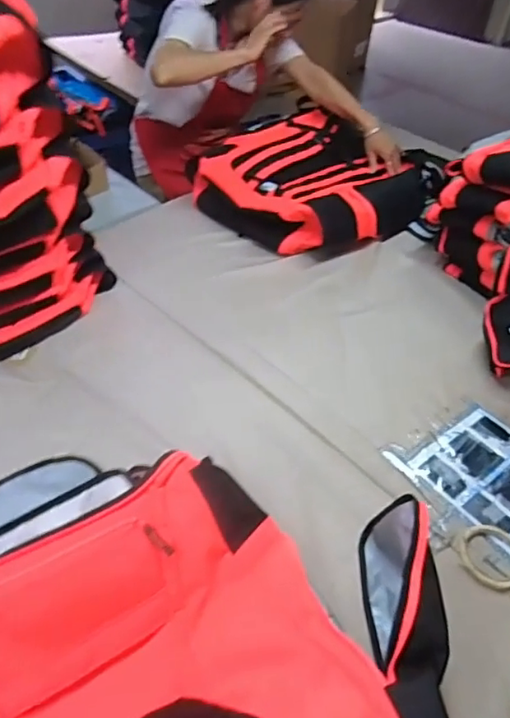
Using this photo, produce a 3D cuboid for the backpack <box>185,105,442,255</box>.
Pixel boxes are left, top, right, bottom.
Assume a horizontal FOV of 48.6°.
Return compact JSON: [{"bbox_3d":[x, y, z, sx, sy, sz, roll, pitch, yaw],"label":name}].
[{"bbox_3d":[0.165,-0.452,1.435,0.457,0.135,0.537,36,51,26],"label":"backpack"}]

